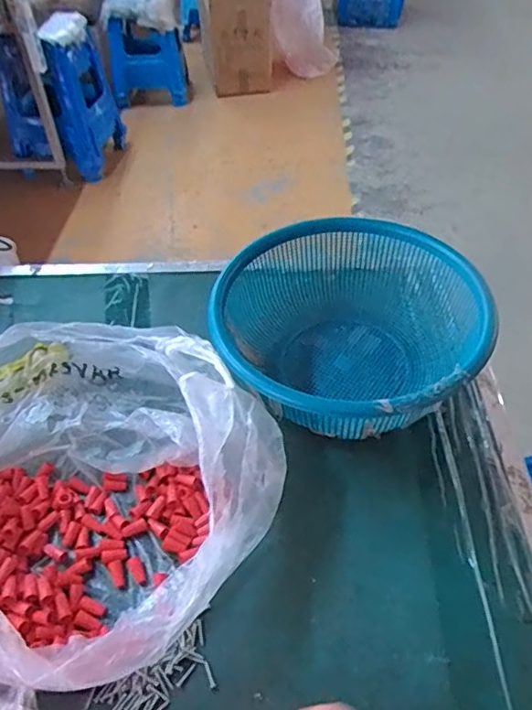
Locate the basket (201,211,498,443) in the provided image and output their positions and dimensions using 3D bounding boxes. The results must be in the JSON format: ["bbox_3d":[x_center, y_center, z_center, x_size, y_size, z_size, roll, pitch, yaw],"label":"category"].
[{"bbox_3d":[0.091,-0.027,0.619,0.284,0.112,0.279,11,49,13],"label":"basket"}]

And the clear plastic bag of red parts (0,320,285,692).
[{"bbox_3d":[-0.158,0.112,0.509,0.321,0.105,0.330,11,49,12],"label":"clear plastic bag of red parts"}]

